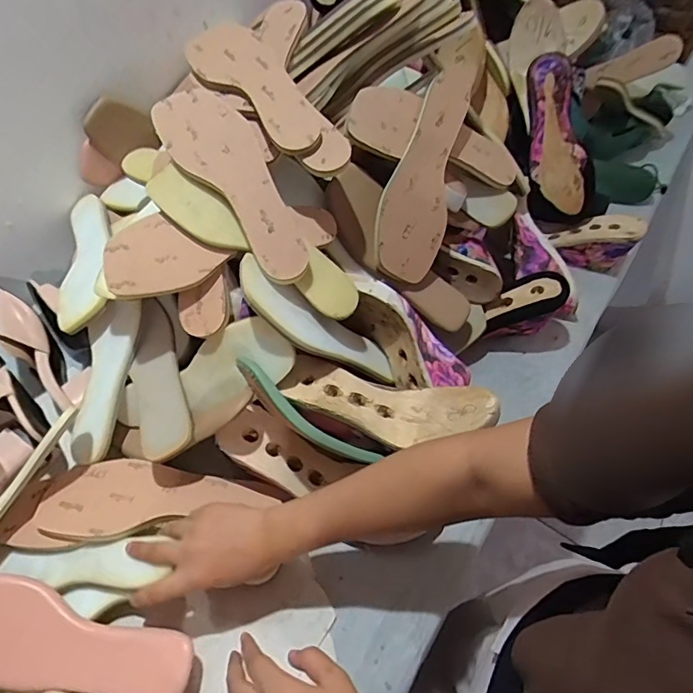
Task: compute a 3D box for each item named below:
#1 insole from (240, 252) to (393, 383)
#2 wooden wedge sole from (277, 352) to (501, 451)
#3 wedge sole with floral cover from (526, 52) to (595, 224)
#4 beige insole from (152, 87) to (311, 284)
[{"bbox_3d":[-0.026,-0.017,0.548,0.017,0.217,0.067,-28,44,35],"label":"insole"},{"bbox_3d":[0.042,0.060,0.525,0.221,0.049,0.084,10,55,6],"label":"wooden wedge sole"},{"bbox_3d":[0.314,-0.305,0.742,0.081,0.238,0.082,-18,19,-14],"label":"wedge sole with floral cover"},{"bbox_3d":[-0.114,-0.174,0.522,0.080,0.023,0.238,-31,83,-22],"label":"beige insole"}]

